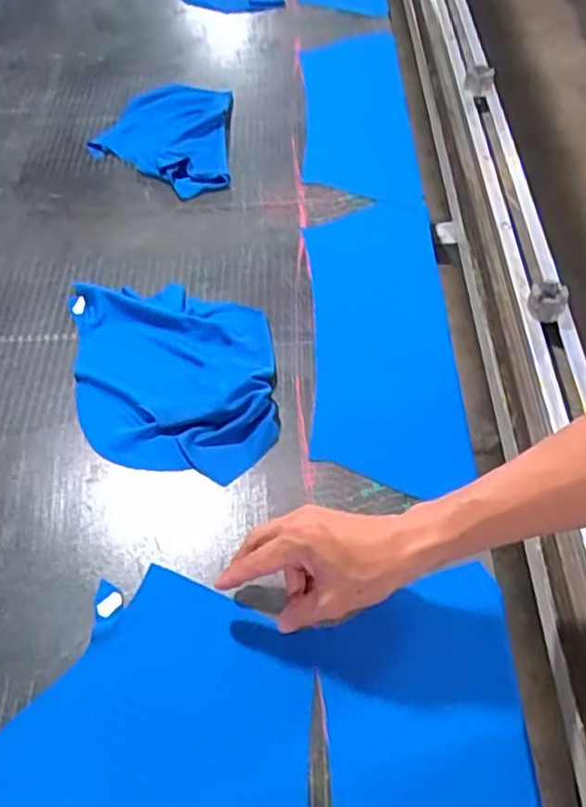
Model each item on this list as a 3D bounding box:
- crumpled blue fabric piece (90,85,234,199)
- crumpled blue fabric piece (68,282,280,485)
[{"bbox_3d":[-0.183,-0.384,1.043,0.186,0.020,0.254,-3,50,0],"label":"crumpled blue fabric piece"},{"bbox_3d":[-0.122,-0.040,0.767,0.200,0.030,0.260,-11,50,-6],"label":"crumpled blue fabric piece"}]

